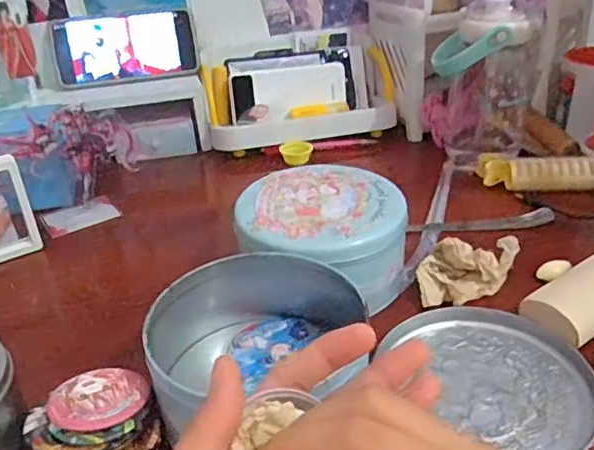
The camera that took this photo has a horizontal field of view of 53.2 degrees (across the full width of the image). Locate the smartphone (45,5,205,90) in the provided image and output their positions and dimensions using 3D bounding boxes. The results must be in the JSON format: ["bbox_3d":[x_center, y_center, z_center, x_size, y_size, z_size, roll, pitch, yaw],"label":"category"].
[{"bbox_3d":[-0.201,-0.210,0.705,0.163,0.079,0.015,-11,8,-11],"label":"smartphone"}]

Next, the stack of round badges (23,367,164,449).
[{"bbox_3d":[-0.112,0.117,0.329,0.068,0.037,0.069,-16,33,-20],"label":"stack of round badges"}]

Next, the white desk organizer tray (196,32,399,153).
[{"bbox_3d":[0.005,-0.160,0.738,0.233,0.082,0.139,-12,32,-15],"label":"white desk organizer tray"}]

